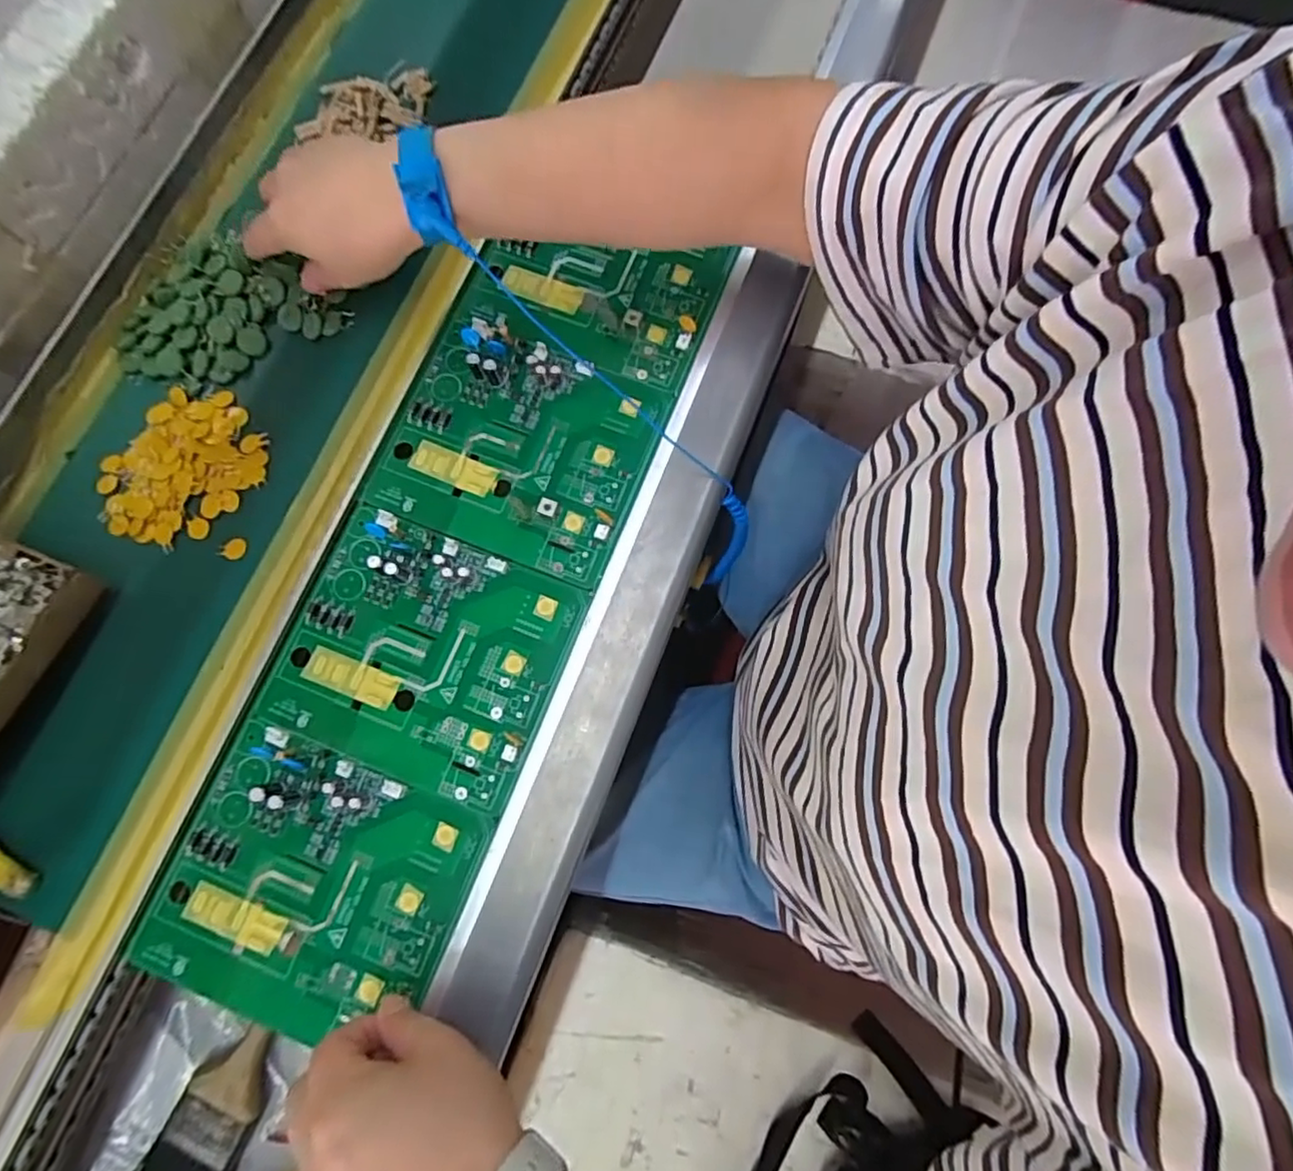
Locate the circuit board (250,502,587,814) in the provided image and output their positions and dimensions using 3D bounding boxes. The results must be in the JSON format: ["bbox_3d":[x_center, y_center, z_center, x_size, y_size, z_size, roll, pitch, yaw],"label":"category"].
[{"bbox_3d":[-0.132,0.039,0.372,0.153,0.012,0.138,21,79,3],"label":"circuit board"}]

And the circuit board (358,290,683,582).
[{"bbox_3d":[-0.078,-0.098,0.399,0.158,0.015,0.151,21,79,3],"label":"circuit board"}]

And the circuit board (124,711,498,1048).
[{"bbox_3d":[-0.183,0.166,0.345,0.156,0.013,0.141,22,79,3],"label":"circuit board"}]

